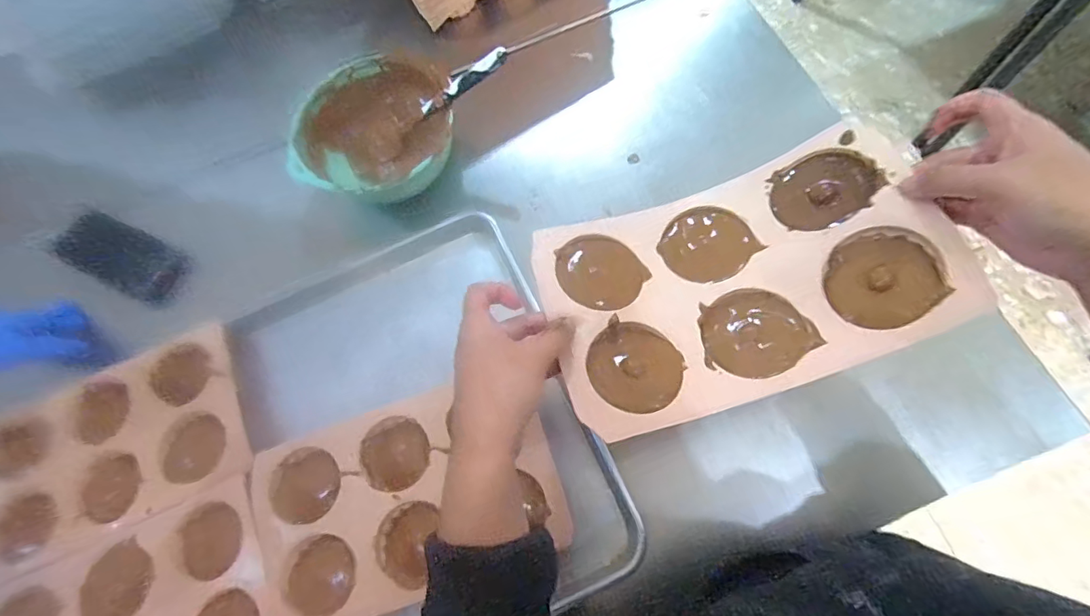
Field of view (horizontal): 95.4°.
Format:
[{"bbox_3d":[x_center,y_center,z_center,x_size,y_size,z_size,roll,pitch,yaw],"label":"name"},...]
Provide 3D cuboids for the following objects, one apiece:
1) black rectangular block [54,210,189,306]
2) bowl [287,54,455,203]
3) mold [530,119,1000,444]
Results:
[{"bbox_3d":[-0.528,-0.062,0.624,0.022,0.121,0.081,-23,44,32],"label":"black rectangular block"},{"bbox_3d":[-0.194,-0.202,0.597,0.179,0.078,0.194,10,70,9],"label":"bowl"},{"bbox_3d":[0.134,-0.025,0.358,0.264,0.072,0.169,-16,70,-6],"label":"mold"}]

